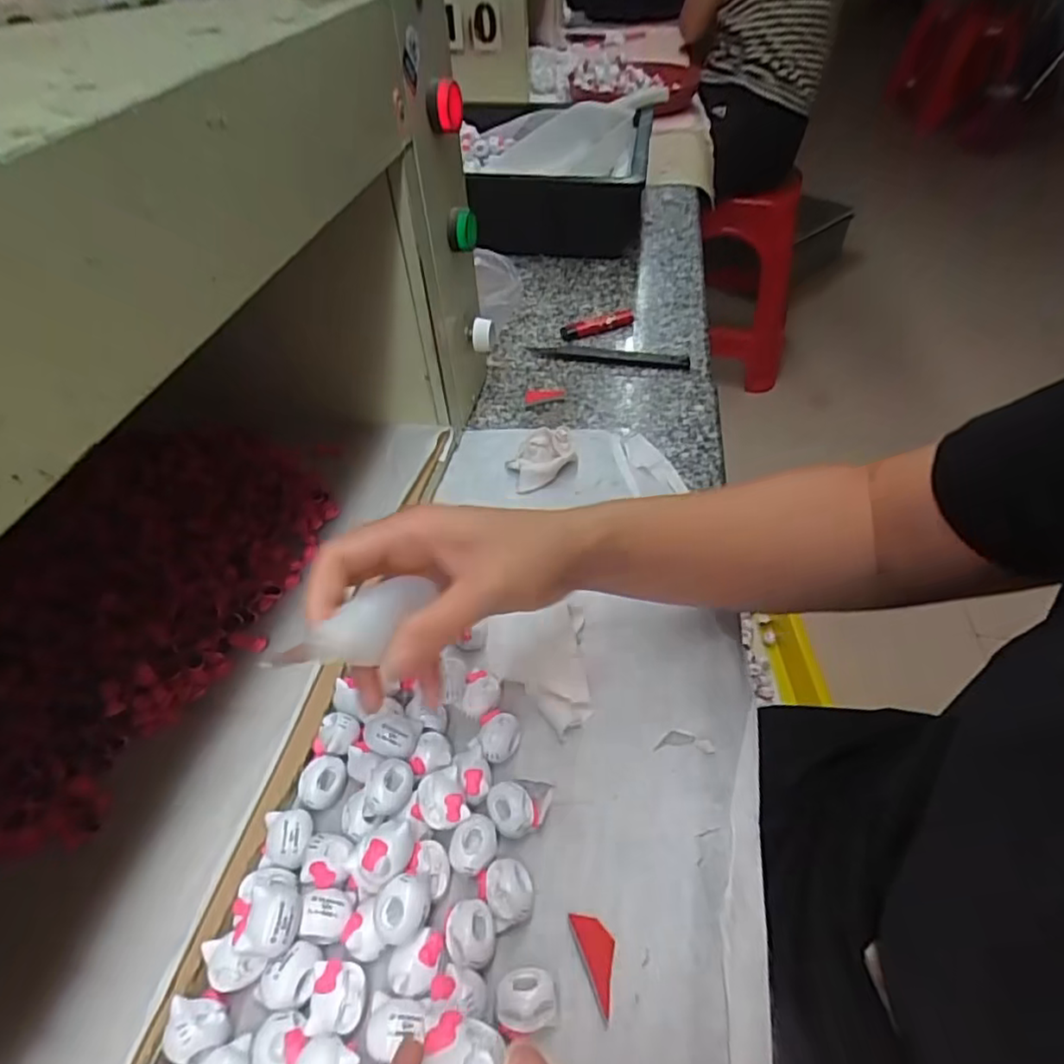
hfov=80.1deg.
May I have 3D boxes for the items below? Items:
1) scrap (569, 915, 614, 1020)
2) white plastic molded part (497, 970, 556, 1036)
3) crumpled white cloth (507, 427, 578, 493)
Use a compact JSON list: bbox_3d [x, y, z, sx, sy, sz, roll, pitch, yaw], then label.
[{"bbox_3d":[0.029,0.178,0.266,0.014,0.004,0.036,-19,51,-11],"label":"scrap"},{"bbox_3d":[-0.002,0.186,0.252,0.023,0.014,0.020,-3,50,2],"label":"white plastic molded part"},{"bbox_3d":[0.007,-0.056,0.481,0.041,0.014,0.071,25,53,23],"label":"crumpled white cloth"}]

